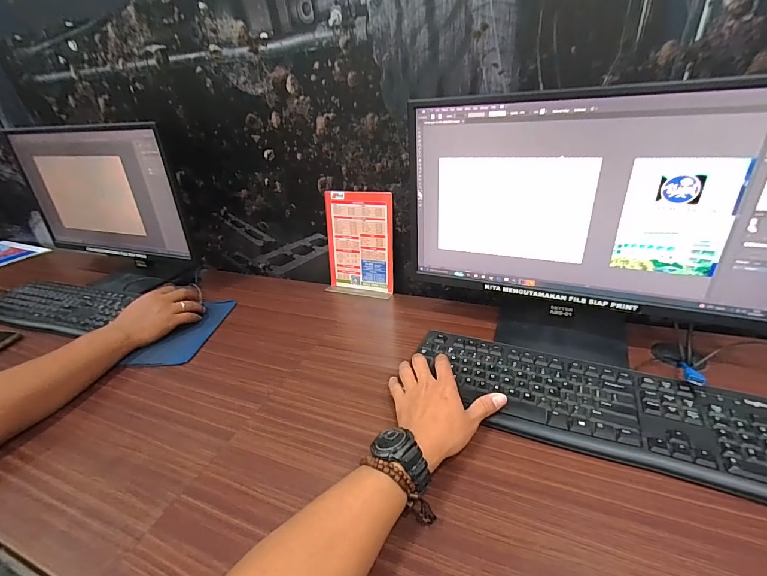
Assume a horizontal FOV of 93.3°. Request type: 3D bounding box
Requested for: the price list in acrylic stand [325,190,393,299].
[{"bbox_3d":[-0.054,-0.090,0.761,0.149,0.209,0.052,8,30,22],"label":"price list in acrylic stand"}]

